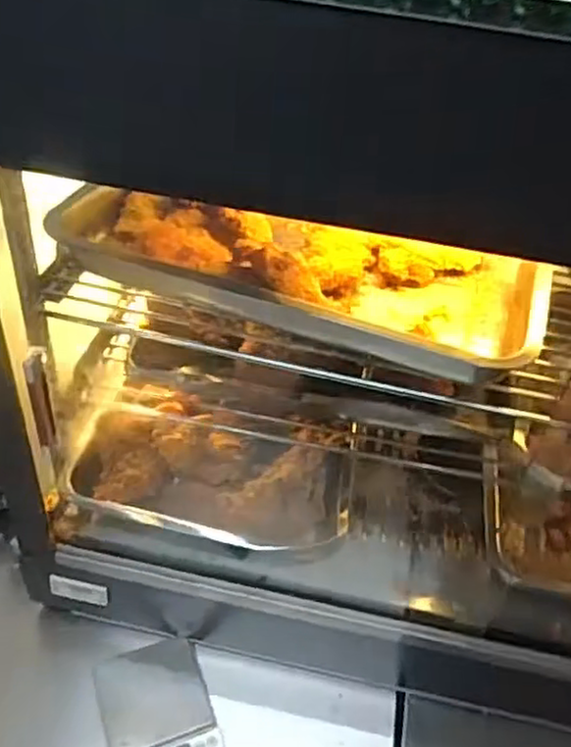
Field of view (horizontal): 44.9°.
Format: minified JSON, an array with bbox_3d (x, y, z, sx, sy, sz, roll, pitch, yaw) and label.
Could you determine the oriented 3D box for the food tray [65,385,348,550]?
[{"bbox_3d":[-0.069,0.097,0.712,0.269,0.084,0.166,11,41,5],"label":"food tray"}]

